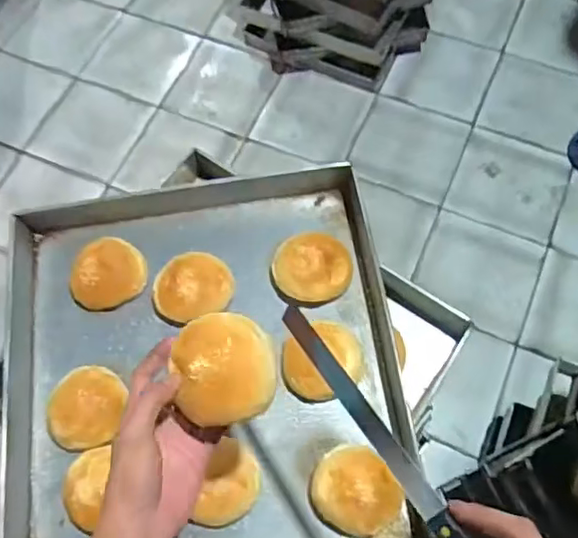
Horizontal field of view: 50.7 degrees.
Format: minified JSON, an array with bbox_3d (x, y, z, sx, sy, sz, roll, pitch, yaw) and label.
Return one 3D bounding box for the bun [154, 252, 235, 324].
[{"bbox_3d":[-0.119,0.023,0.749,0.089,0.035,0.085,-1,67,2],"label":"bun"}]

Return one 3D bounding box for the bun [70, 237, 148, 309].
[{"bbox_3d":[-0.229,0.005,0.762,0.093,0.035,0.075,-23,68,-7],"label":"bun"}]

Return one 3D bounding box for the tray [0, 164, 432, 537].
[{"bbox_3d":[-0.110,0.107,0.736,0.469,0.080,0.479,-7,66,-1],"label":"tray"}]

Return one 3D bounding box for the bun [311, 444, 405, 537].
[{"bbox_3d":[0.069,0.237,0.652,0.095,0.043,0.086,30,71,14],"label":"bun"}]

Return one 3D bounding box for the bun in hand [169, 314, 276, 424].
[{"bbox_3d":[-0.054,0.081,0.500,0.081,0.032,0.084,-1,66,3],"label":"bun in hand"}]

